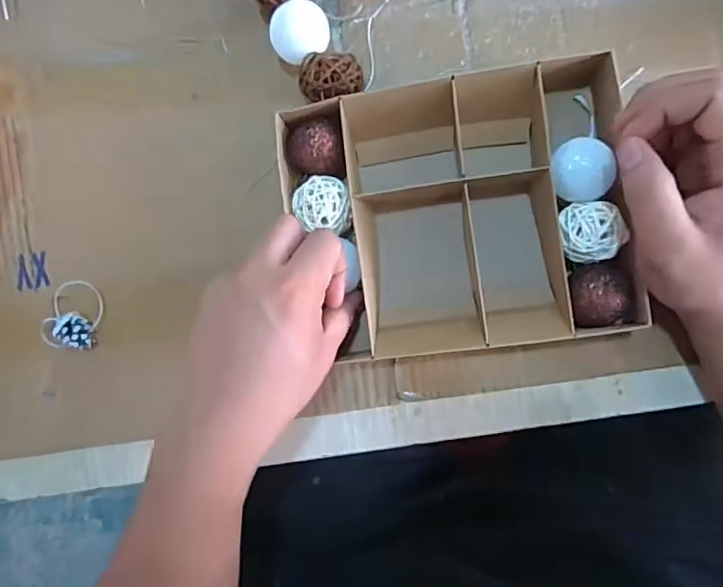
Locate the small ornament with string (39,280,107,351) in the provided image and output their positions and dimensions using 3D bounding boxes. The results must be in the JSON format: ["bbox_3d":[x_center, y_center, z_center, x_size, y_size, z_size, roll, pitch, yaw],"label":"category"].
[{"bbox_3d":[-0.208,0.016,0.392,0.034,0.017,0.048,16,92,8],"label":"small ornament with string"}]

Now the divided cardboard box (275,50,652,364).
[{"bbox_3d":[0.058,-0.050,0.348,0.204,0.041,0.171,-6,91,9],"label":"divided cardboard box"}]

